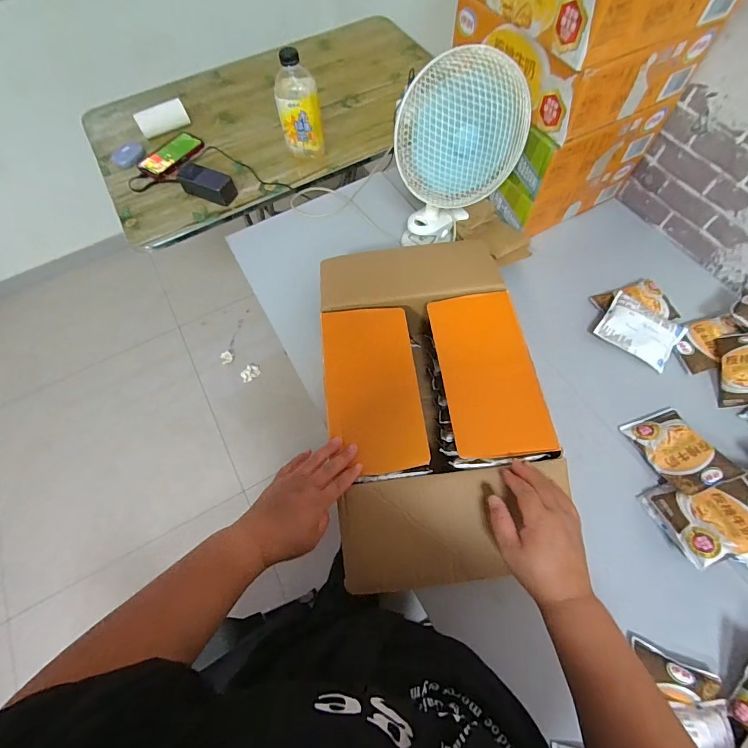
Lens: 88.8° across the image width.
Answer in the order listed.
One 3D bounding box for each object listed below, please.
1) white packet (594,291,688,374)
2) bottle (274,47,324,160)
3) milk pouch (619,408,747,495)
[{"bbox_3d":[0.475,-0.077,0.682,0.124,0.028,0.095,35,70,17],"label":"white packet"},{"bbox_3d":[-0.171,-0.607,0.877,0.091,0.215,0.076,-11,64,-3],"label":"bottle"},{"bbox_3d":[0.464,0.114,0.582,0.088,0.016,0.128,-28,52,5],"label":"milk pouch"}]

